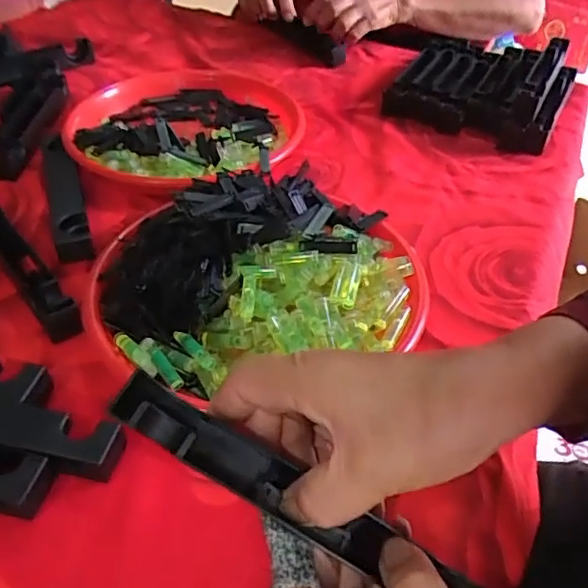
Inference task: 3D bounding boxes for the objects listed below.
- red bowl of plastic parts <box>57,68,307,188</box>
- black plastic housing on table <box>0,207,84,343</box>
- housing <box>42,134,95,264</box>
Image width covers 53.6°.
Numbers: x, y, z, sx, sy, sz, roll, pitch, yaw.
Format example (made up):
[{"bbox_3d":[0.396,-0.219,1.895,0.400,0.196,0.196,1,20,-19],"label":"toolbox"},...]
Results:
[{"bbox_3d":[-0.115,-0.191,0.641,0.231,0.043,0.252,1,42,-1],"label":"red bowl of plastic parts"},{"bbox_3d":[-0.228,-0.033,0.479,0.026,0.032,0.196,-27,50,-28],"label":"black plastic housing on table"},{"bbox_3d":[-0.217,-0.097,0.551,0.029,0.021,0.189,-14,45,-17],"label":"housing"}]

